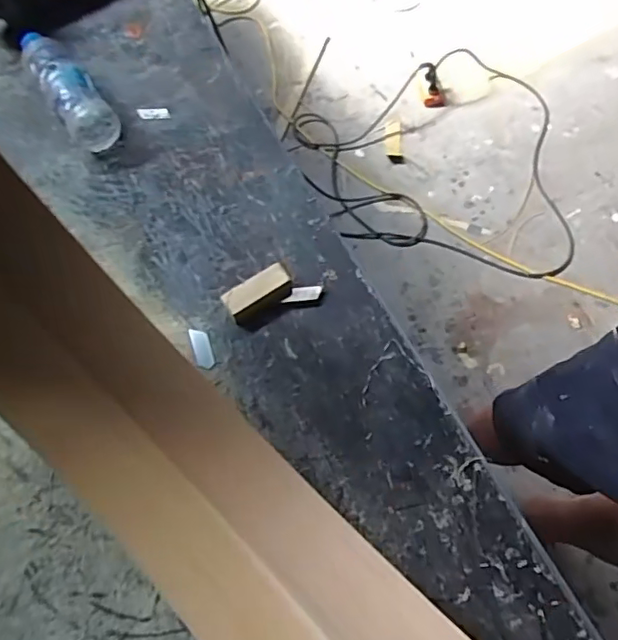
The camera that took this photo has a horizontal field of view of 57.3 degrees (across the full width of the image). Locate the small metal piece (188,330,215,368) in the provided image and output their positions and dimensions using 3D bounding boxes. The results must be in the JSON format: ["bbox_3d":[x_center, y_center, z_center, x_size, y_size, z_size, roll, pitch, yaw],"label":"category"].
[{"bbox_3d":[-0.120,0.031,0.634,0.020,0.004,0.049,-16,73,-10],"label":"small metal piece"}]

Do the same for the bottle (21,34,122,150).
[{"bbox_3d":[-0.326,-0.313,0.761,0.062,0.064,0.205,-35,69,-13],"label":"bottle"}]

